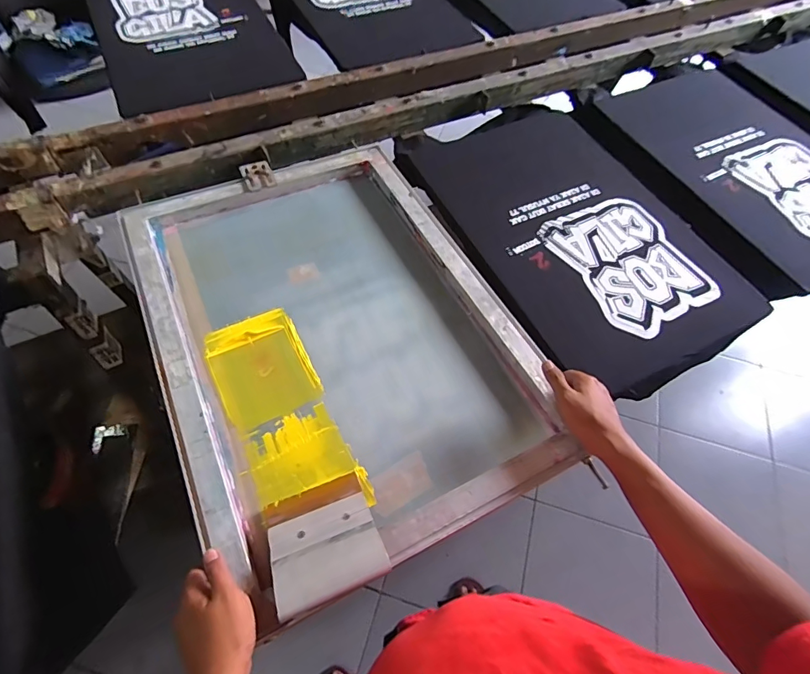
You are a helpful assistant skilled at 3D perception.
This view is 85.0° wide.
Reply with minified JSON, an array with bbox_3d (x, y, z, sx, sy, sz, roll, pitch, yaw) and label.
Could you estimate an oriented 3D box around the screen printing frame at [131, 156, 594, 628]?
[{"bbox_3d":[-0.107,-0.029,0.645,0.464,0.059,0.654,-23,64,-16],"label":"screen printing frame"}]

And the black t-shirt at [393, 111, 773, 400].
[{"bbox_3d":[0.292,-0.215,0.826,0.412,0.057,0.660,-25,65,-12],"label":"black t-shirt"}]

